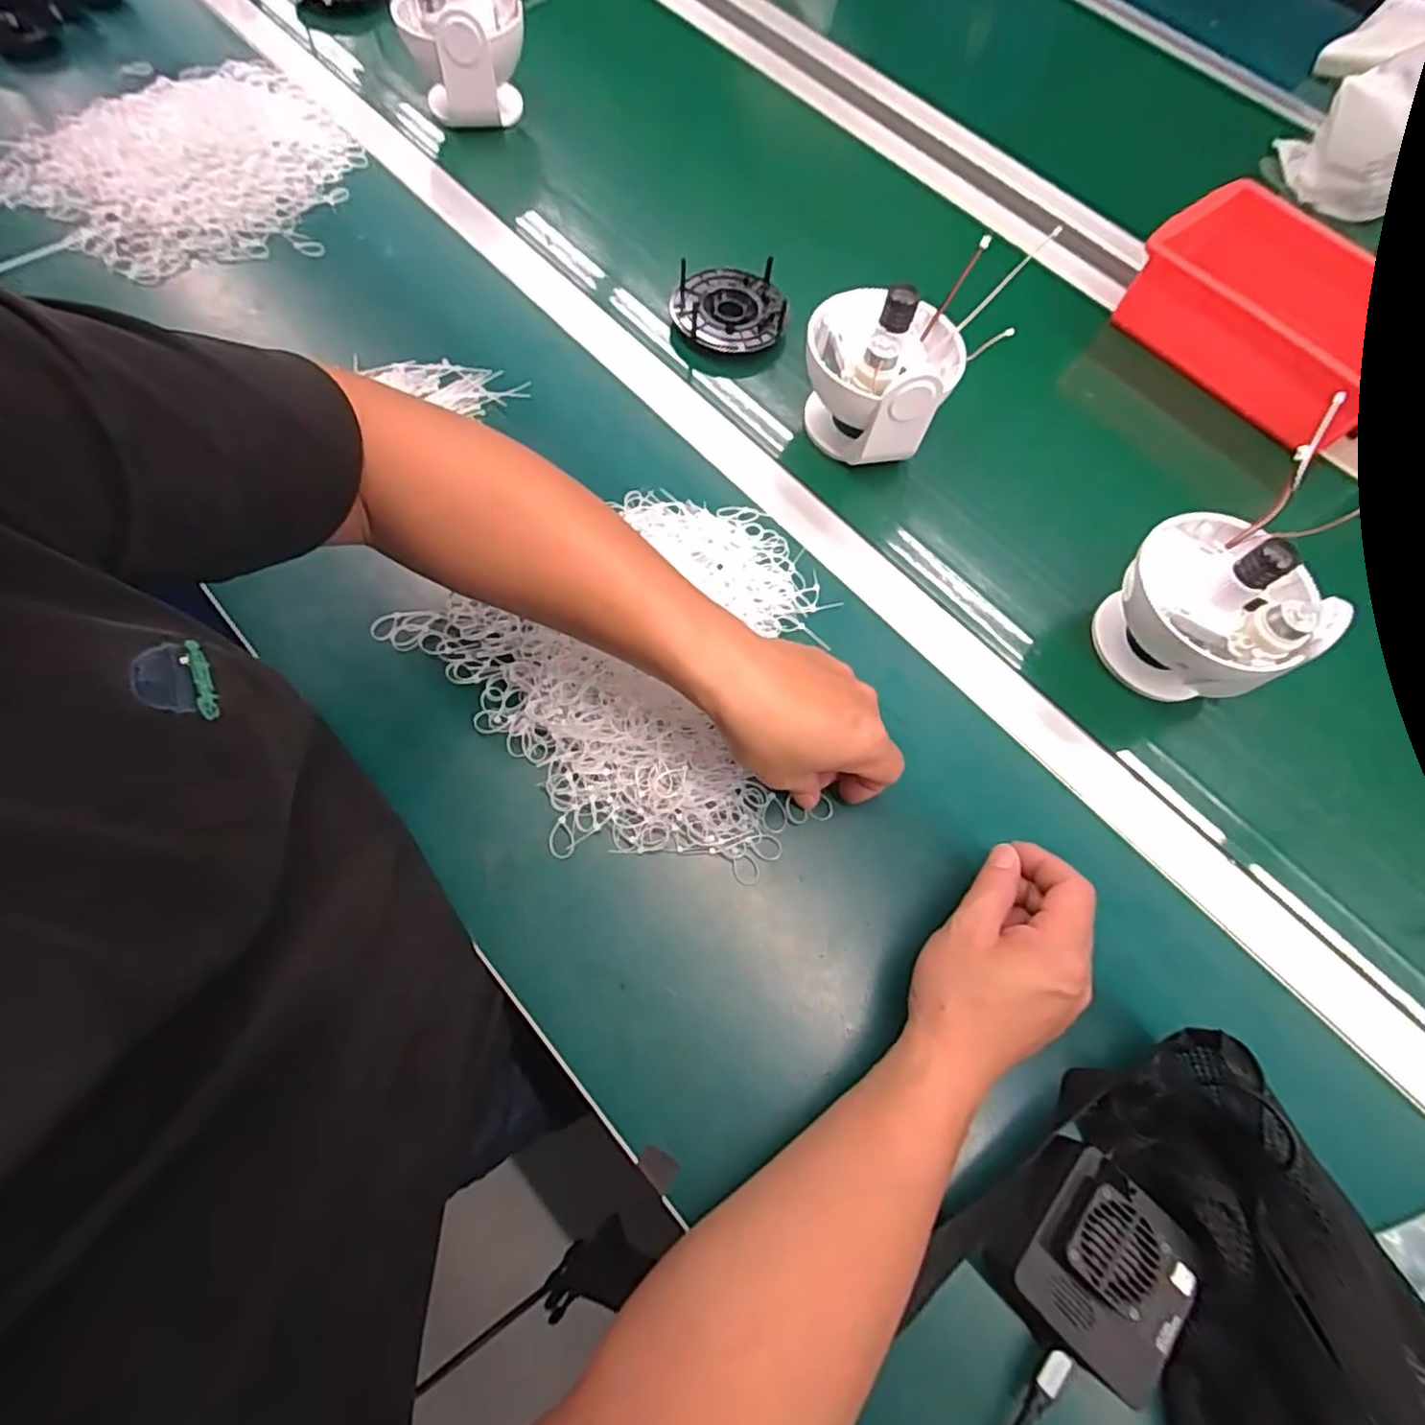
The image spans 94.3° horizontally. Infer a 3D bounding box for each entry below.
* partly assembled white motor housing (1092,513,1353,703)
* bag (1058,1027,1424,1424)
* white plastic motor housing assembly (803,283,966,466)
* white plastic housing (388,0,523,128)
[{"bbox_3d":[0.330,-0.070,0.444,0.089,0.112,0.114,-19,69,-8],"label":"partly assembled white motor housing"},{"bbox_3d":[0.275,0.305,0.278,0.121,0.087,0.301,-13,68,-6],"label":"bag"},{"bbox_3d":[0.126,-0.257,0.507,0.110,0.118,0.104,18,68,7],"label":"white plastic motor housing assembly"},{"bbox_3d":[-0.233,-0.628,0.629,0.107,0.109,0.105,-15,68,-7],"label":"white plastic housing"}]

